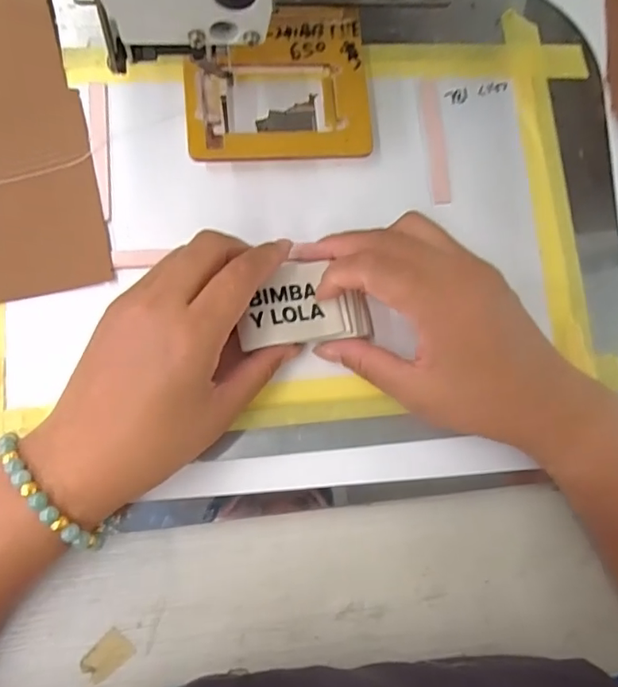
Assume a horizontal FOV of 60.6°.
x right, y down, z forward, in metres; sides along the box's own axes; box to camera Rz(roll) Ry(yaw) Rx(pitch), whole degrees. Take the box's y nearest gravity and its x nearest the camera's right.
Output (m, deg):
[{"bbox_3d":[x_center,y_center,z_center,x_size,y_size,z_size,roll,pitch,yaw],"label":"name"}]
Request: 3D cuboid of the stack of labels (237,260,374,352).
[{"bbox_3d":[-0.002,-0.022,0.285,0.070,0.010,0.043,-7,84,-8],"label":"stack of labels"}]

